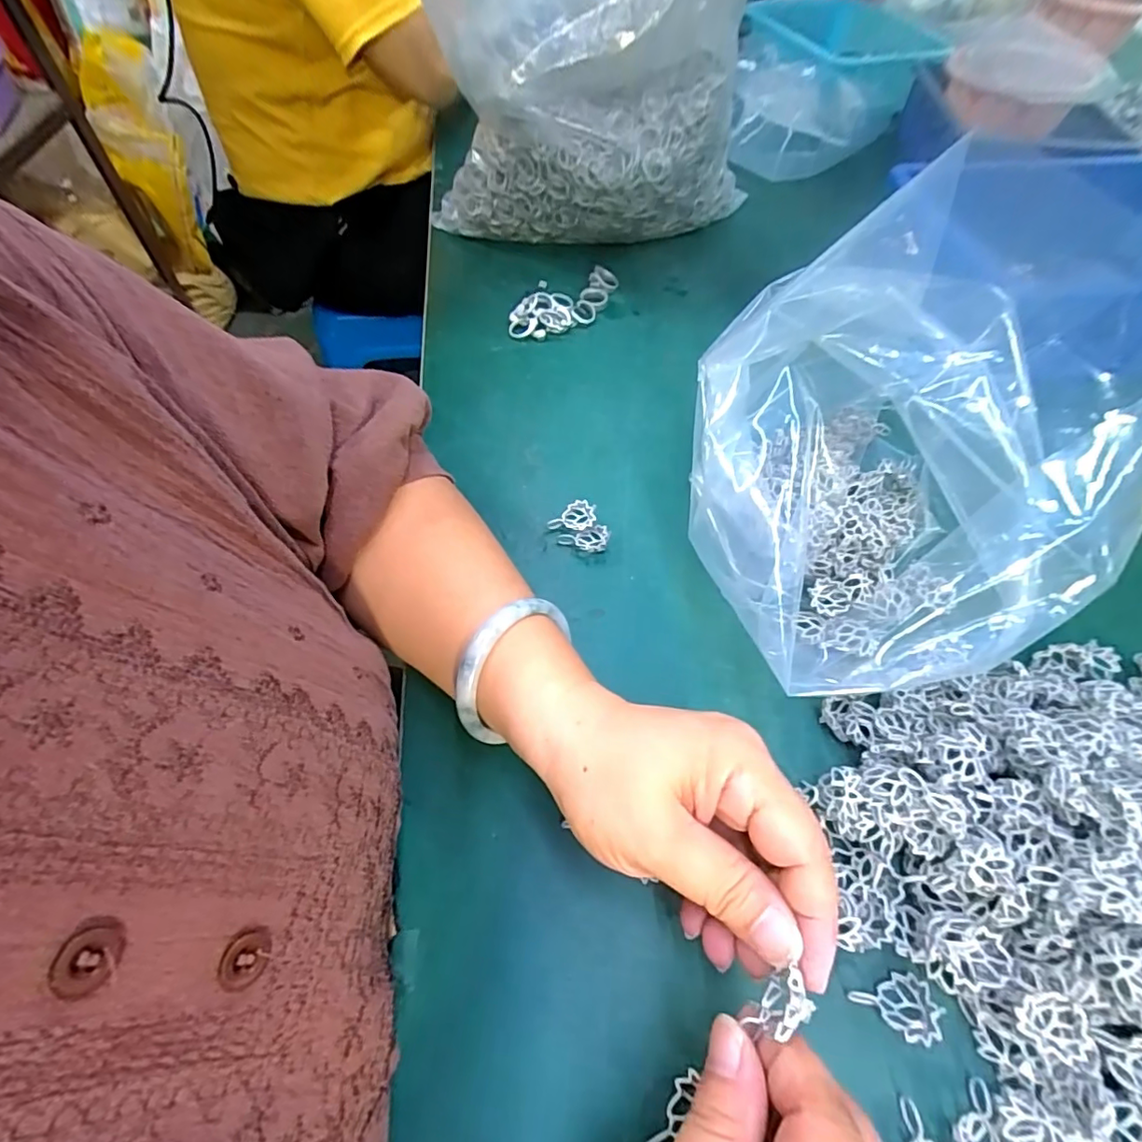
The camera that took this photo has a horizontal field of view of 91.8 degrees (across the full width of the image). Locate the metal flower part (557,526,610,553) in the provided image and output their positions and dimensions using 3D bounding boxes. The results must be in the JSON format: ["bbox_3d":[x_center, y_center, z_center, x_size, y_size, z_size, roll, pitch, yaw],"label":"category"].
[{"bbox_3d":[0.008,-0.019,0.346,0.030,0.007,0.014,-11,57,-8],"label":"metal flower part"}]

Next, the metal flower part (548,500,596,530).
[{"bbox_3d":[0.000,-0.036,0.354,0.029,0.009,0.019,-3,56,-3],"label":"metal flower part"}]

